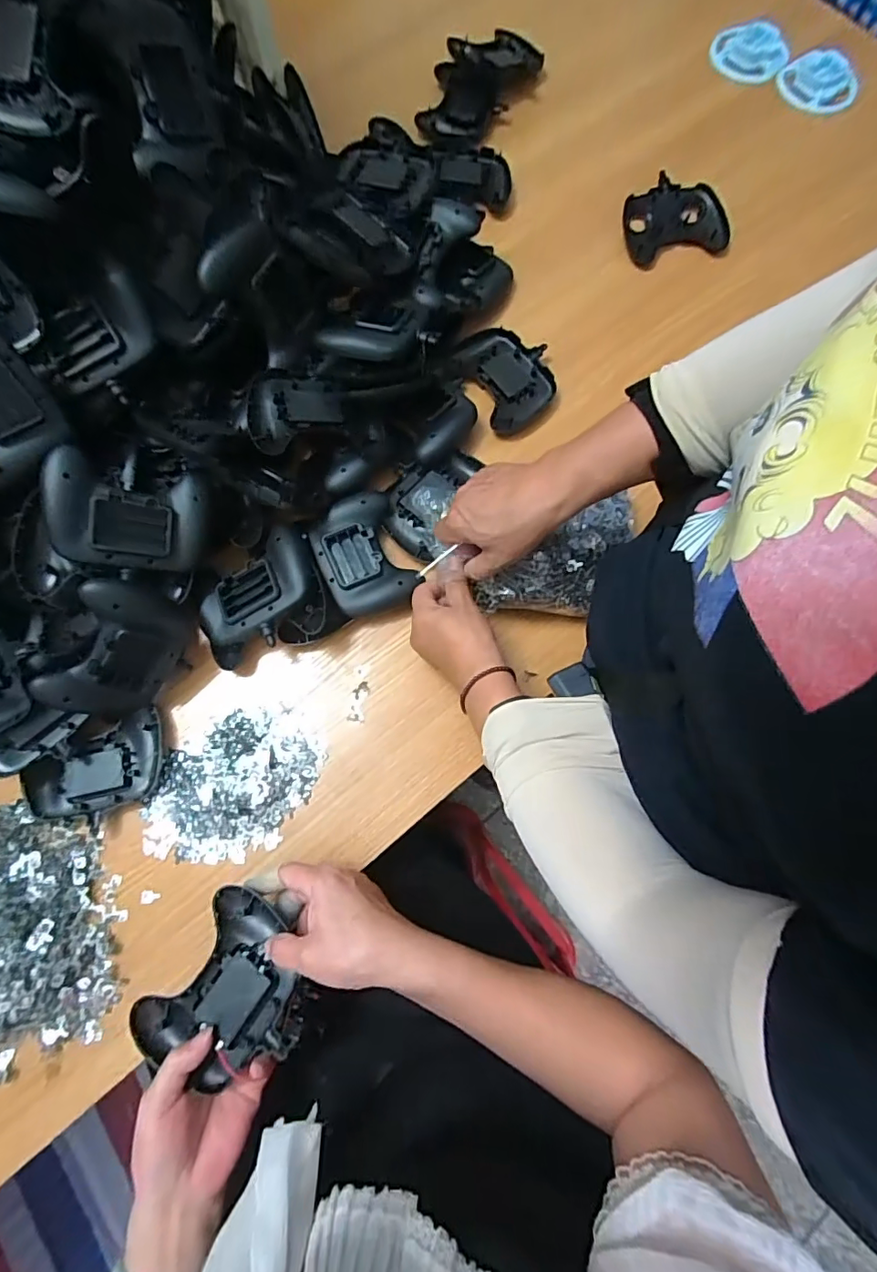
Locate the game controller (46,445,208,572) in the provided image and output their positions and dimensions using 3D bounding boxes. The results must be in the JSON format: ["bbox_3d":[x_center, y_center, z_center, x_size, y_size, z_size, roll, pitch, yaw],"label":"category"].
[{"bbox_3d":[-0.262,-0.101,0.446,0.118,0.046,0.086,12,93,-34],"label":"game controller"}]

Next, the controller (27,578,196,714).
[{"bbox_3d":[-0.274,0.013,0.452,0.031,0.091,0.121,37,98,45],"label":"controller"}]

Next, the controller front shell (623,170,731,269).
[{"bbox_3d":[0.291,-0.508,0.638,0.119,0.029,0.098,-11,78,-3],"label":"controller front shell"}]

